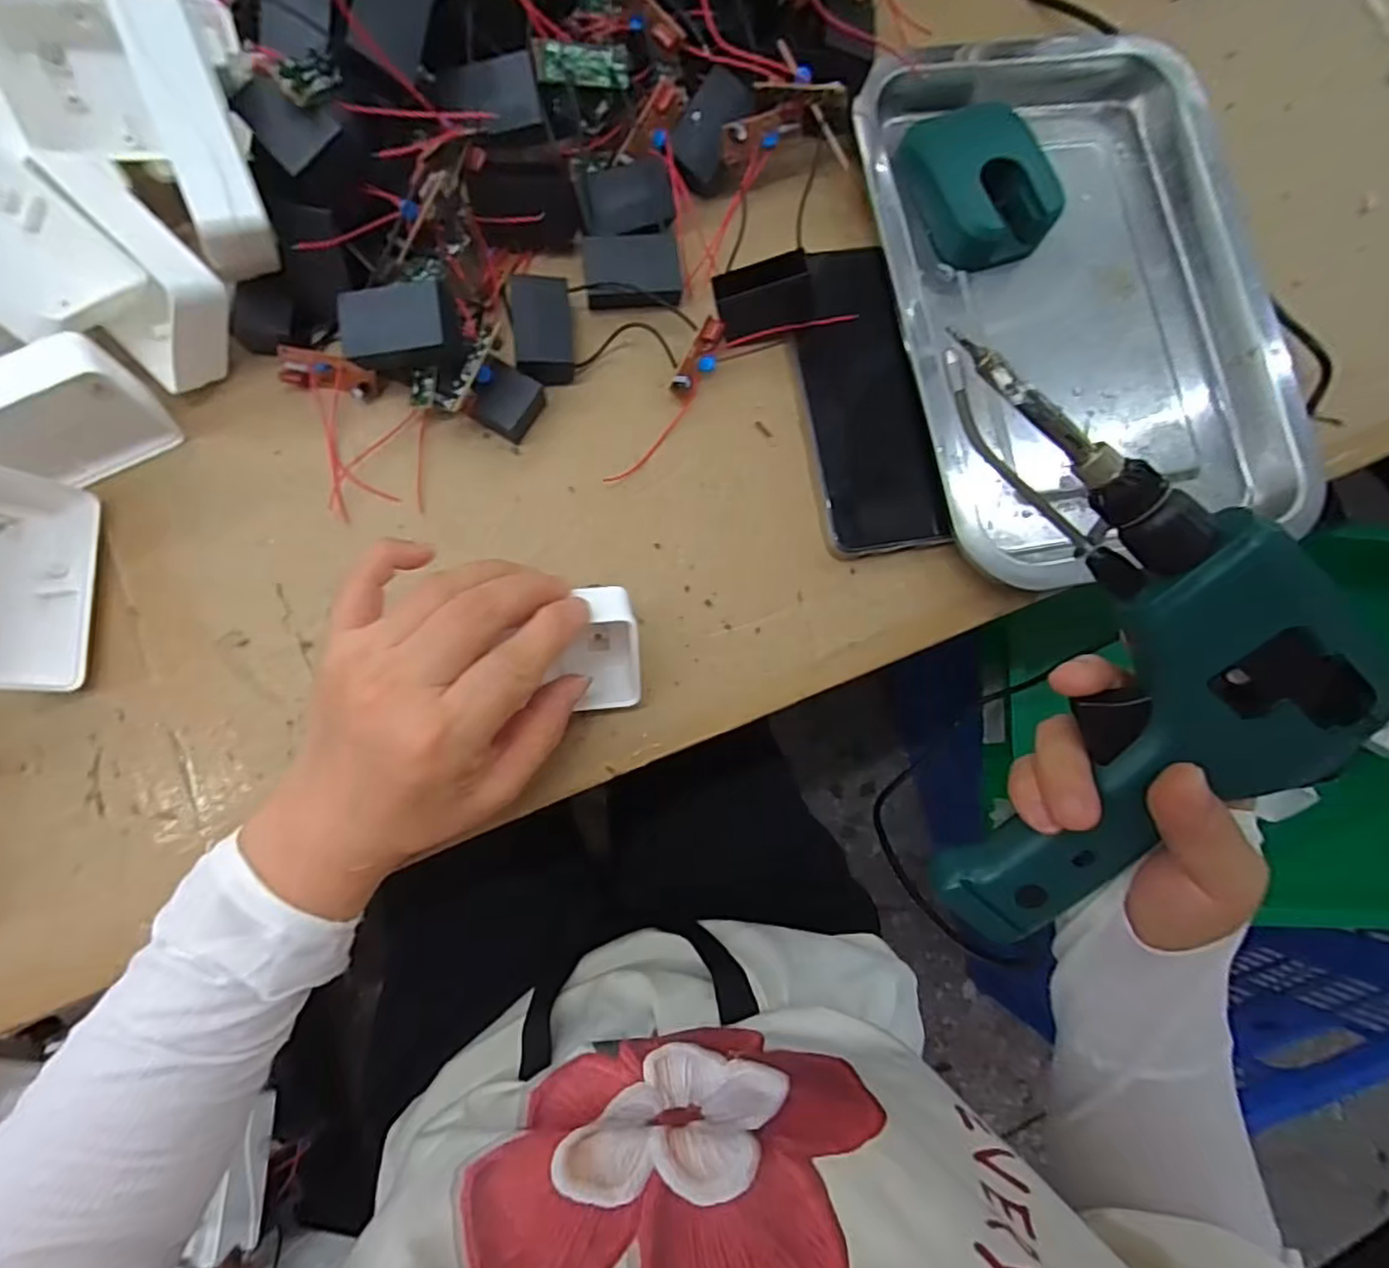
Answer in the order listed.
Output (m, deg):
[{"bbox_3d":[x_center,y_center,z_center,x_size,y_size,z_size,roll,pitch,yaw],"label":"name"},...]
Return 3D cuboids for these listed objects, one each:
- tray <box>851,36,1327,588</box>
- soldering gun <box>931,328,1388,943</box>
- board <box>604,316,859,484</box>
[{"bbox_3d":[0.211,-0.189,0.359,0.209,0.026,0.300,-11,83,-7],"label":"tray"},{"bbox_3d":[0.158,0.015,0.237,0.129,0.045,0.222,-2,110,15],"label":"soldering gun"},{"bbox_3d":[0.009,-0.134,0.337,0.150,0.020,0.040,-35,87,-9],"label":"board"}]

